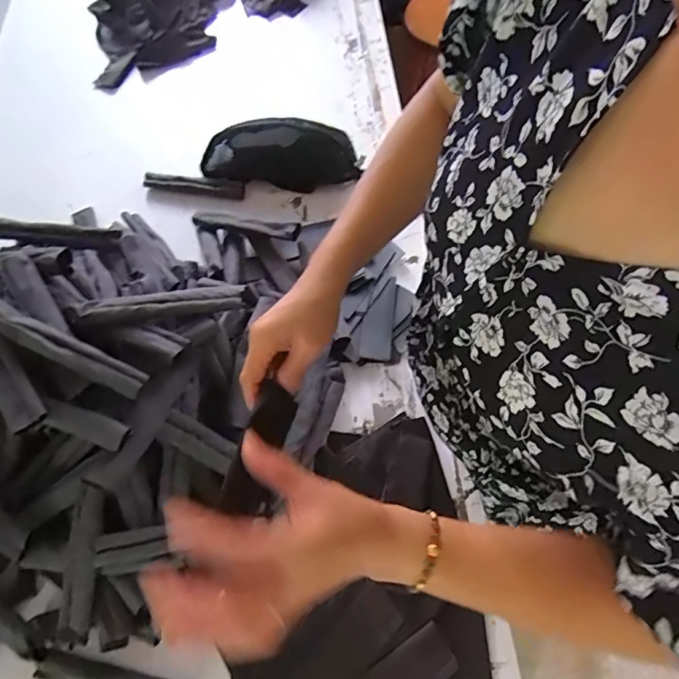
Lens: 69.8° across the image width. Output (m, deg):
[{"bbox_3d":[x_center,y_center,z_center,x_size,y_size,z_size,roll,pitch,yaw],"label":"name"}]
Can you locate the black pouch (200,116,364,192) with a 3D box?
[{"bbox_3d":[-0.110,-0.329,0.880,0.277,0.083,0.093,2,64,3],"label":"black pouch"}]

